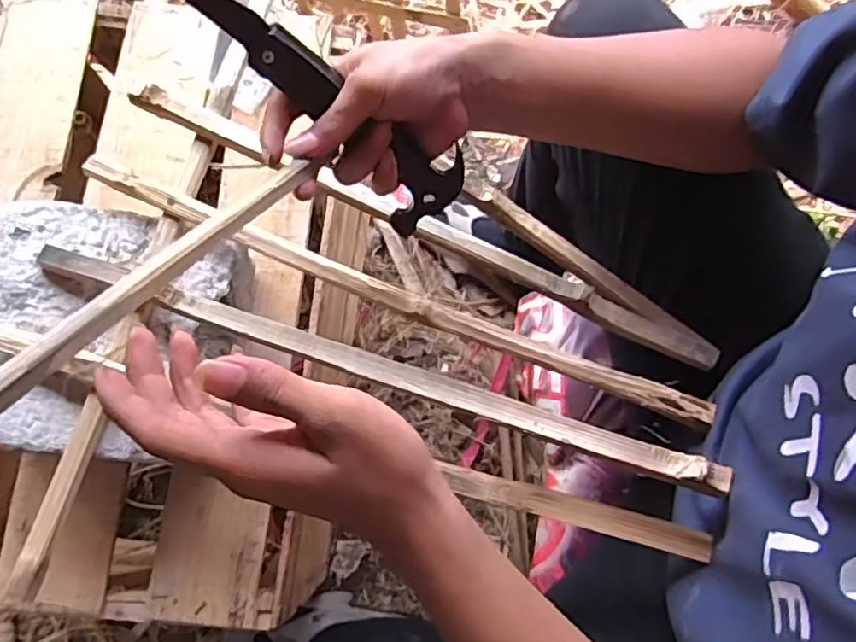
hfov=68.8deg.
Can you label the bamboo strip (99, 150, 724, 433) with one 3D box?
[{"bbox_3d":[-0.032,-0.023,0.471,0.499,0.008,0.023,22,90,4],"label":"bamboo strip"}]

